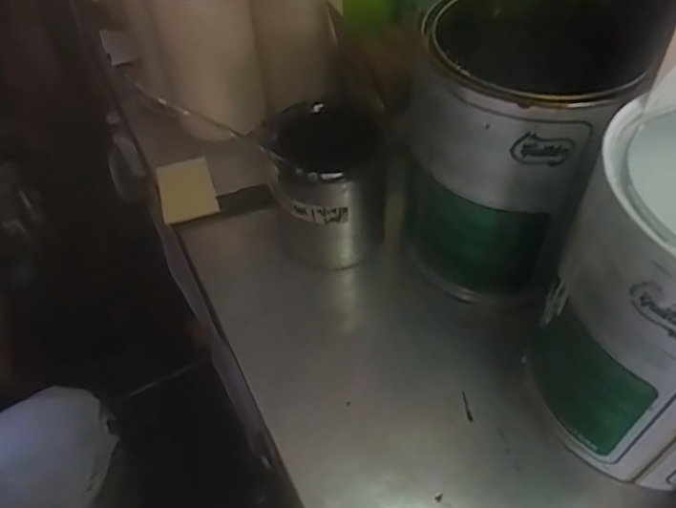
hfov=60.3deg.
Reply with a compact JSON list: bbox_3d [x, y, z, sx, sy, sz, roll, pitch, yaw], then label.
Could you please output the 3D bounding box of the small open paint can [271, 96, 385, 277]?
[{"bbox_3d":[-0.007,-0.062,0.501,0.090,0.110,0.106,-6,50,-2],"label":"small open paint can"}]

